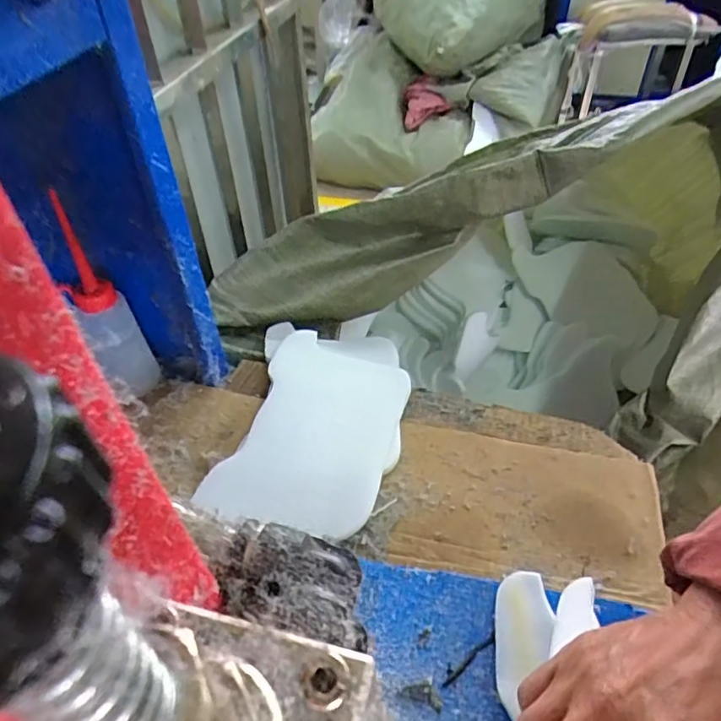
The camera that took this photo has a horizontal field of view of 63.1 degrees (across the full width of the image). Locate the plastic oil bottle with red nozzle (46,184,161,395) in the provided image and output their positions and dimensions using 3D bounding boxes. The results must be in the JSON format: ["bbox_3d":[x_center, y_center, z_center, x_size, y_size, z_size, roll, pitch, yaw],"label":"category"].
[{"bbox_3d":[-0.215,-0.040,0.494,0.055,0.173,0.041,-29,51,-26],"label":"plastic oil bottle with red nozzle"}]

